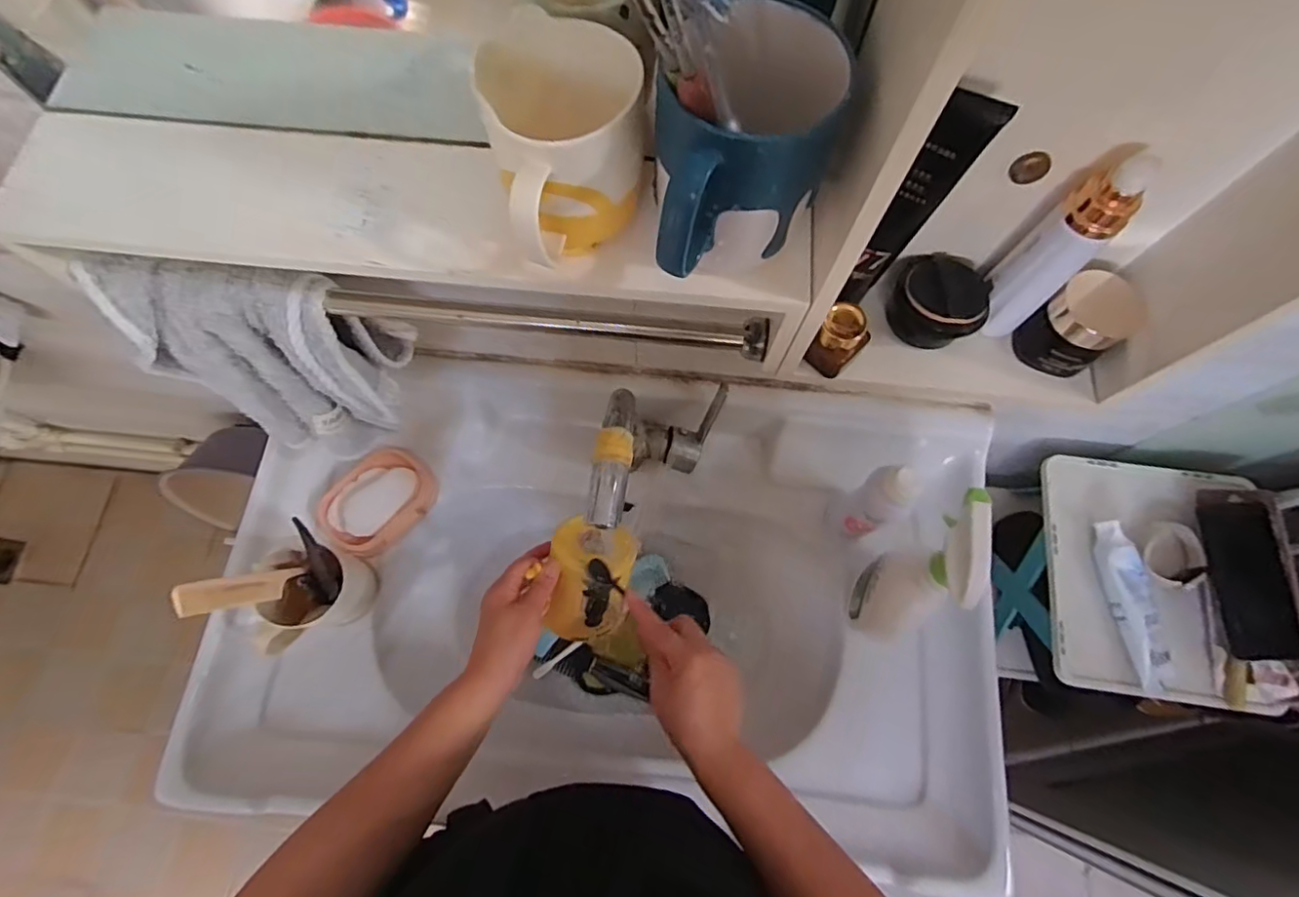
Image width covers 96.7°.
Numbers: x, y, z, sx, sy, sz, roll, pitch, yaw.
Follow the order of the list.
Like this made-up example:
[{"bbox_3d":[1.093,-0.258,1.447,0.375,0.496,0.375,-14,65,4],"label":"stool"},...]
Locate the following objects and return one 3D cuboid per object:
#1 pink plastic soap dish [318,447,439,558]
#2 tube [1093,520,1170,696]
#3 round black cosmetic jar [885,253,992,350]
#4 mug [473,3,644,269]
[{"bbox_3d":[-0.314,0.061,0.670,0.093,0.034,0.127,36,75,11],"label":"pink plastic soap dish"},{"bbox_3d":[0.530,0.169,0.627,0.043,0.023,0.179,-7,72,-3],"label":"tube"},{"bbox_3d":[0.204,-0.109,0.404,0.061,0.040,0.068,24,73,7],"label":"round black cosmetic jar"},{"bbox_3d":[-0.041,-0.151,0.305,0.077,0.084,0.101,-10,72,-4],"label":"mug"}]

